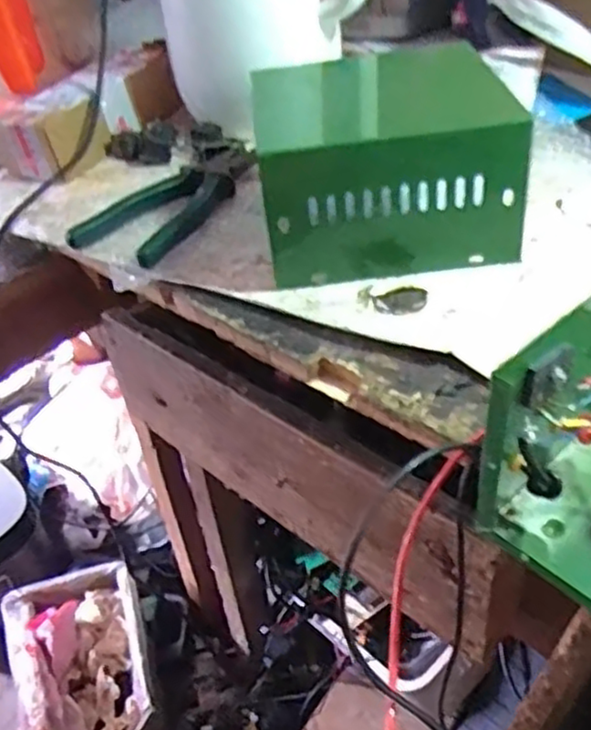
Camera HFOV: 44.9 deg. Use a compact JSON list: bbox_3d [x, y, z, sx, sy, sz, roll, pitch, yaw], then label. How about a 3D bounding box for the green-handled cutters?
[{"bbox_3d":[-0.102,-0.154,0.615,0.099,0.020,0.227,7,43,16],"label":"green-handled cutters"}]

